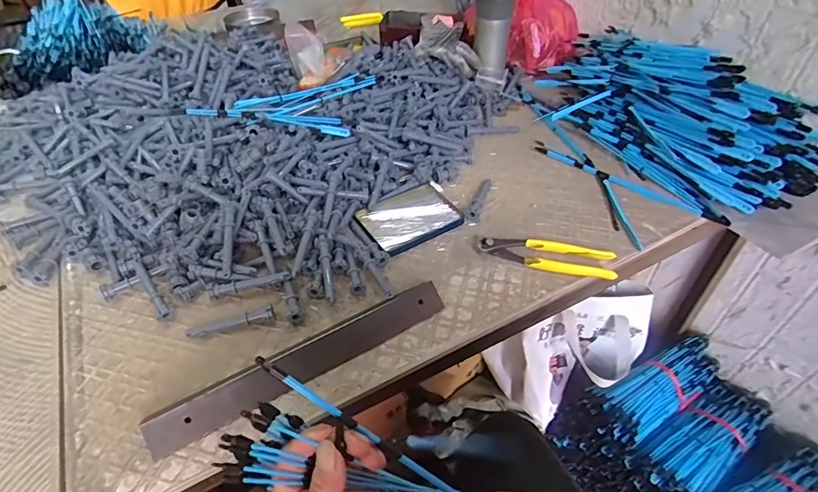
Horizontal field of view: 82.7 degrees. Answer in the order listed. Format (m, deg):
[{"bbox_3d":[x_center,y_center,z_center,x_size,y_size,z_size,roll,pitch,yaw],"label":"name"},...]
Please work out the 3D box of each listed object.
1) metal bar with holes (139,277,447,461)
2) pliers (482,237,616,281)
[{"bbox_3d":[-0.103,0.115,0.481,0.313,0.024,0.034,-24,50,-22],"label":"metal bar with holes"},{"bbox_3d":[0.172,0.010,0.586,0.162,0.021,0.048,14,47,14],"label":"pliers"}]

